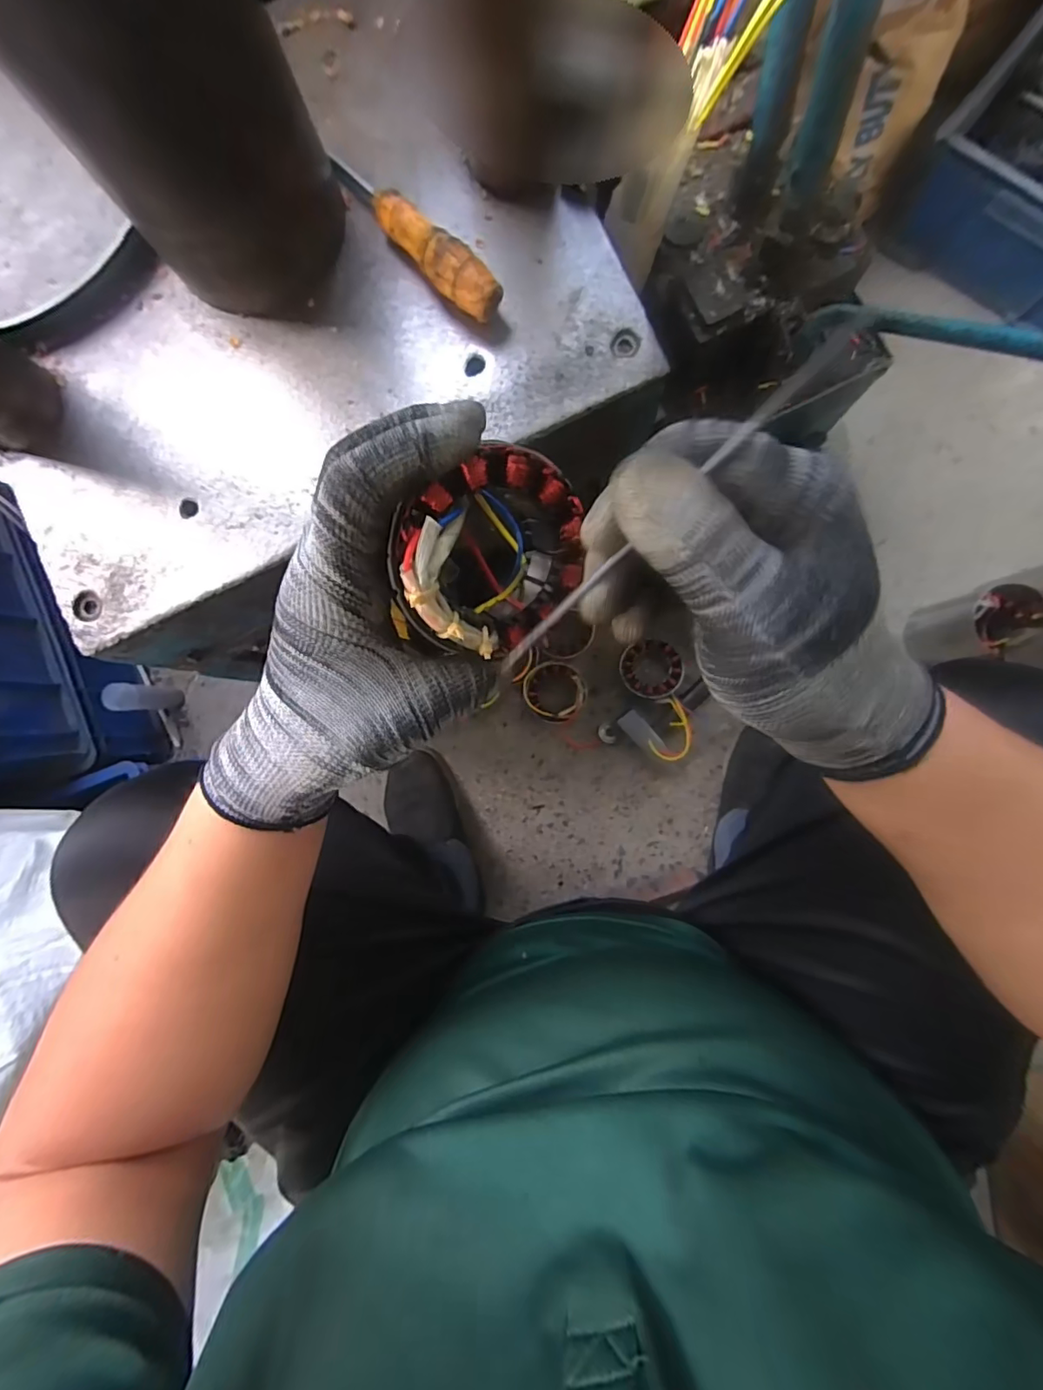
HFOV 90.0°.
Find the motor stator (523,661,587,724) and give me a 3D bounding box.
[{"bbox_3d":[0.050,-0.006,0.763,0.090,0.050,0.082,0,87,4],"label":"motor stator"}]

